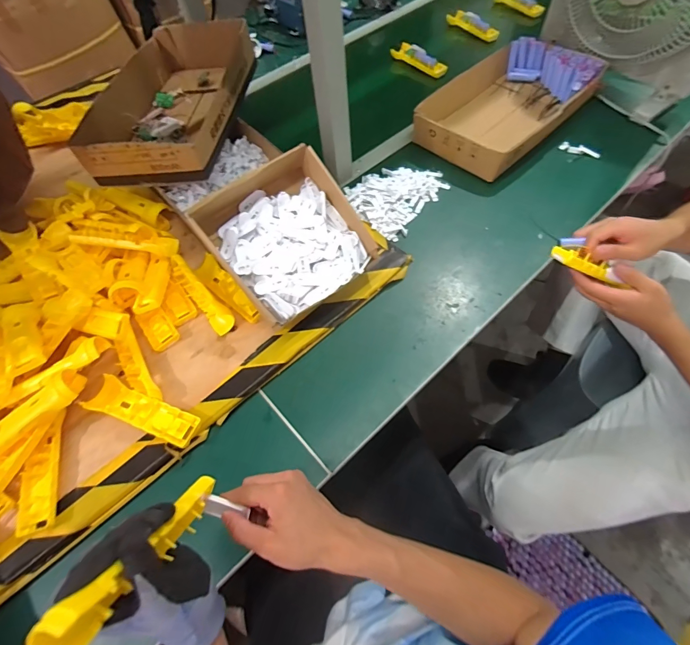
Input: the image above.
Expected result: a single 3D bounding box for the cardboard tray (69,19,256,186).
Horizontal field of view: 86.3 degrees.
[{"bbox_3d":[-0.315,-0.423,0.702,0.215,0.081,0.414,4,60,6],"label":"cardboard tray"}]

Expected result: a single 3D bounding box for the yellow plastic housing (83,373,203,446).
[{"bbox_3d":[-0.279,0.127,0.517,0.155,0.045,0.048,16,62,12],"label":"yellow plastic housing"}]

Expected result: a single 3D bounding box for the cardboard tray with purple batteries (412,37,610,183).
[{"bbox_3d":[0.349,-0.473,0.799,0.251,0.080,0.401,36,68,21],"label":"cardboard tray with purple batteries"}]

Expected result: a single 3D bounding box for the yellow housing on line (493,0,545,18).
[{"bbox_3d":[0.517,-0.958,1.097,0.030,0.034,0.186,-30,63,-14],"label":"yellow housing on line"}]

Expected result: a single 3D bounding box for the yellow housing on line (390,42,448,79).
[{"bbox_3d":[0.194,-0.688,0.963,0.164,0.037,0.042,37,68,22],"label":"yellow housing on line"}]

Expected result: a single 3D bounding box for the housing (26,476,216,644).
[{"bbox_3d":[-0.169,0.195,0.309,0.020,0.052,0.166,20,20,14],"label":"housing"}]

